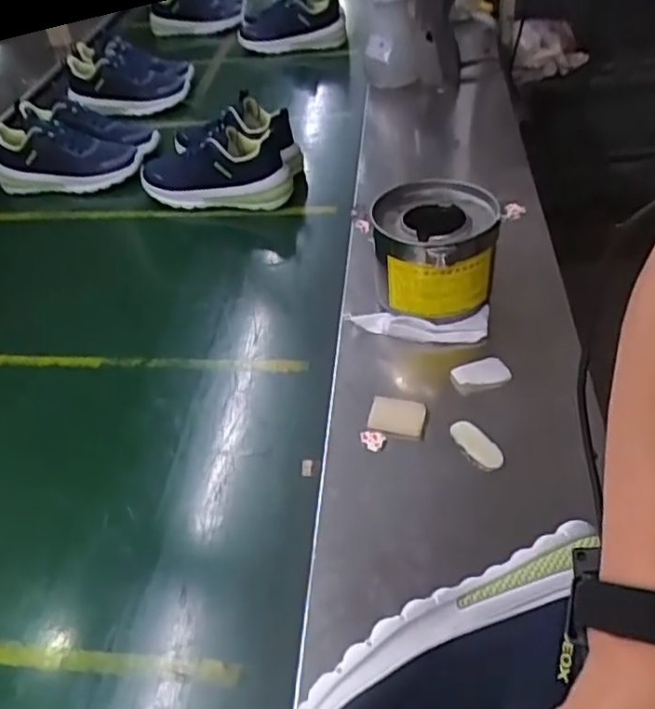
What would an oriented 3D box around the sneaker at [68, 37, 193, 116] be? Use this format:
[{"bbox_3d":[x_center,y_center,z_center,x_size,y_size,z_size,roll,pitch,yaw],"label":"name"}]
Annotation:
[{"bbox_3d":[-0.413,-0.580,1.366,0.225,0.115,0.137,6,43,11],"label":"sneaker"}]

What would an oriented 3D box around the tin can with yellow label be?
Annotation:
[{"bbox_3d":[0.122,-0.122,0.749,0.132,0.104,0.137,-4,43,3],"label":"tin can with yellow label"}]

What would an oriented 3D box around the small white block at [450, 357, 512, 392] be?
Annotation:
[{"bbox_3d":[0.161,0.022,0.684,0.057,0.016,0.032,-13,43,-7],"label":"small white block"}]

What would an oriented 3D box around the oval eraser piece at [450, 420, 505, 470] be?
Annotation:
[{"bbox_3d":[0.142,0.086,0.624,0.028,0.007,0.062,-27,47,-21],"label":"oval eraser piece"}]

